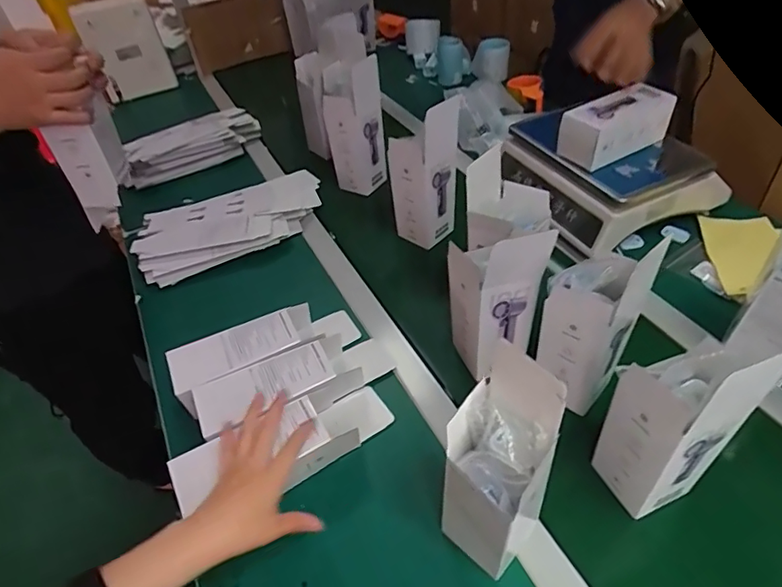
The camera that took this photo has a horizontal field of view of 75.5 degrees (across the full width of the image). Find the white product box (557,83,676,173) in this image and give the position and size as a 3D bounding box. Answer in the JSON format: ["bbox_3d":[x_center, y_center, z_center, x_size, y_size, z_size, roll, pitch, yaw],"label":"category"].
[{"bbox_3d":[0.346,-0.264,0.783,0.165,0.073,0.076,-26,47,-15],"label":"white product box"}]

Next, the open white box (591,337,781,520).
[{"bbox_3d":[0.261,0.118,0.470,0.068,0.229,0.081,-26,47,-15],"label":"open white box"}]

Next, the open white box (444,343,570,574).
[{"bbox_3d":[0.100,0.168,0.453,0.086,0.230,0.088,32,58,34],"label":"open white box"}]

